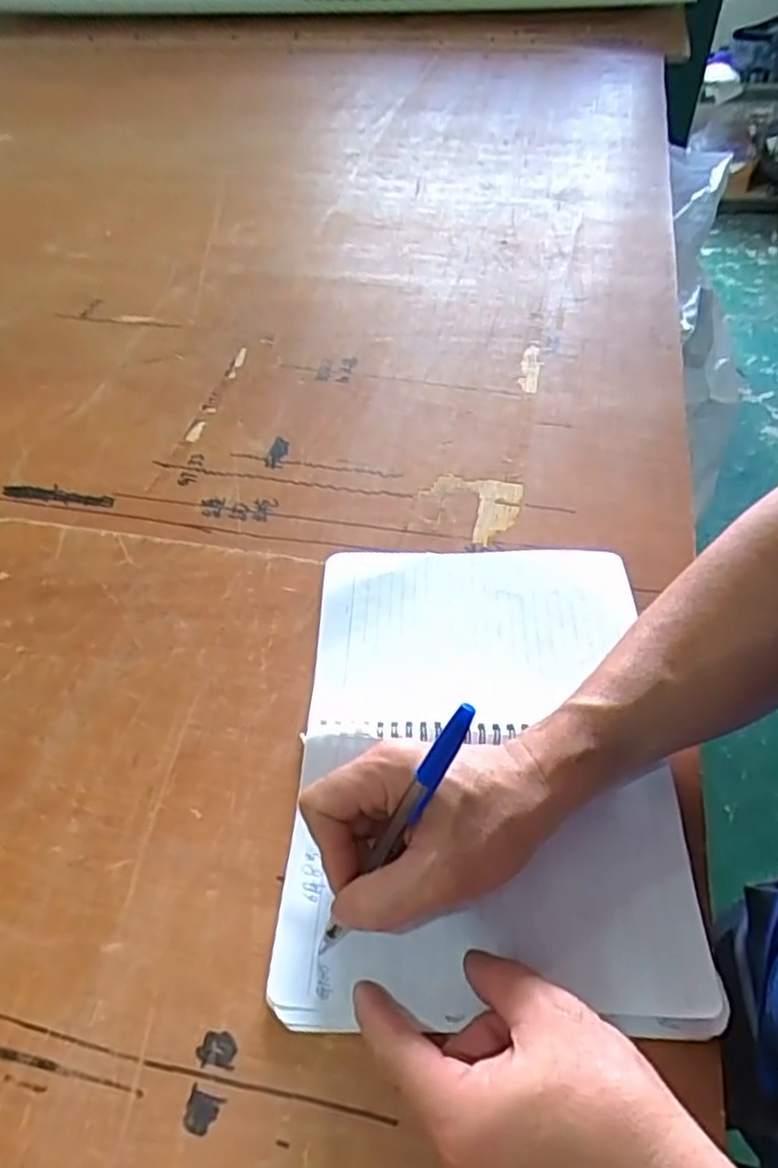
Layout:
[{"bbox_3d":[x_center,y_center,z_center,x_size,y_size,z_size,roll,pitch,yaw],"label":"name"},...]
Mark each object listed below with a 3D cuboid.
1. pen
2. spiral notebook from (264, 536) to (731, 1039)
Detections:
[{"bbox_3d":[0.000,0.116,0.312,0.010,0.150,0.013,37,19,28],"label":"pen"},{"bbox_3d":[0.053,0.085,0.396,0.205,0.023,0.285,-1,52,4],"label":"spiral notebook"}]

